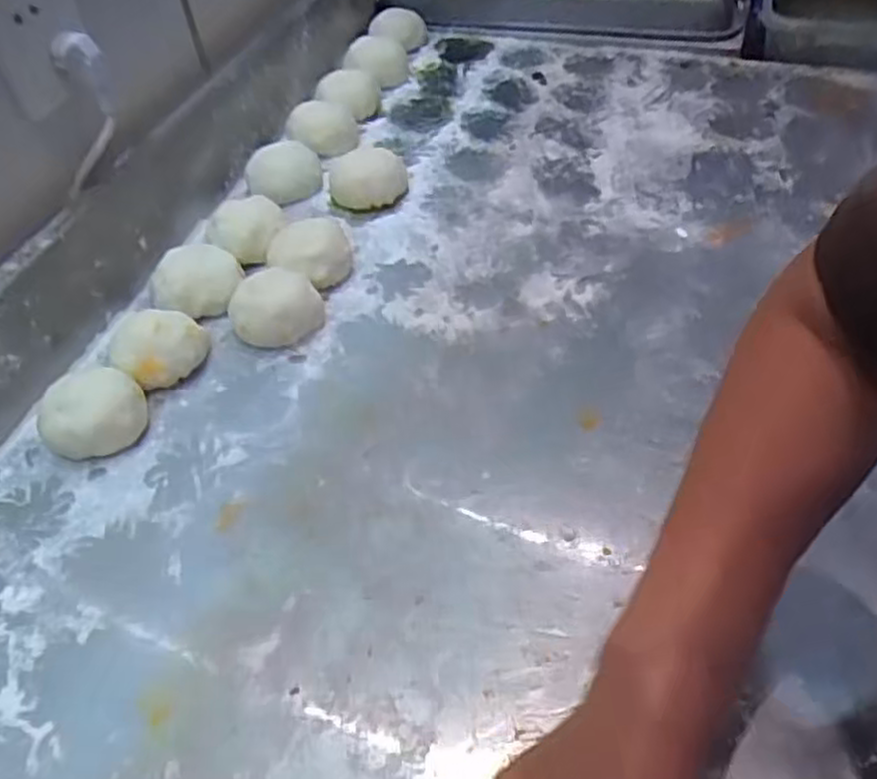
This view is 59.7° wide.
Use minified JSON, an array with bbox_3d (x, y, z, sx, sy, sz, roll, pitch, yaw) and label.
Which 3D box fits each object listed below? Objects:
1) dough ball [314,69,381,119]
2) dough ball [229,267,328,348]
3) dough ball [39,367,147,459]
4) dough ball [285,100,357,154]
[{"bbox_3d":[-0.101,-0.327,0.852,0.060,0.048,0.058,12,52,15],"label":"dough ball"},{"bbox_3d":[-0.135,-0.066,0.633,0.069,0.040,0.067,-3,50,3],"label":"dough ball"},{"bbox_3d":[-0.252,0.015,0.568,0.068,0.045,0.068,-2,50,3],"label":"dough ball"},{"bbox_3d":[-0.121,-0.272,0.800,0.072,0.042,0.057,-12,50,-5],"label":"dough ball"}]

